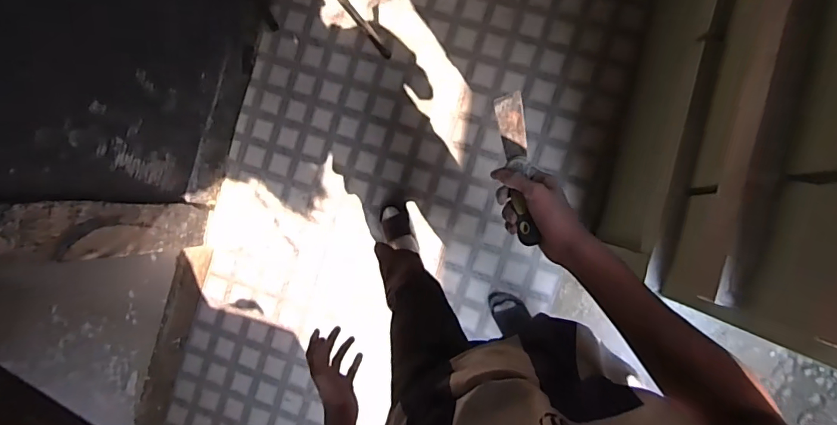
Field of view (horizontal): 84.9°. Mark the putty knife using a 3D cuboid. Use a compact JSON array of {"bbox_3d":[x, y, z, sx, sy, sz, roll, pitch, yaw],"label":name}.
[{"bbox_3d":[0.122,-0.058,0.571,0.033,0.018,0.194,-5,74,7],"label":"putty knife"}]

